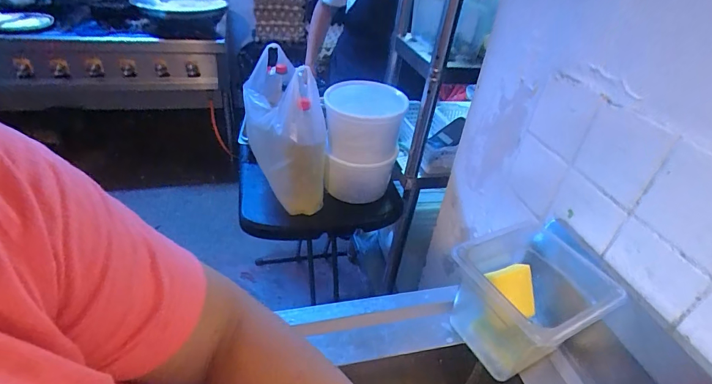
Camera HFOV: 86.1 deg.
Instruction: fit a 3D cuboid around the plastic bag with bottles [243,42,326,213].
[{"bbox_3d":[-0.188,-0.142,0.975,0.167,0.333,0.282,-7,39,-19],"label":"plastic bag with bottles"}]

